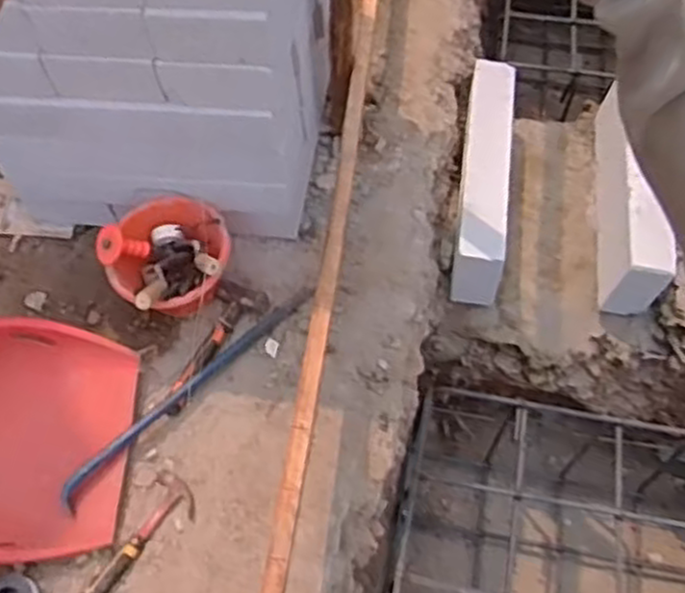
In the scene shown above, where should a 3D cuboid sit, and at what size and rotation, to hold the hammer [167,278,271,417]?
[{"bbox_3d":[-0.281,0.109,1.615,0.112,0.031,0.316,27,77,15],"label":"hammer"}]

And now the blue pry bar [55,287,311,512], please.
[{"bbox_3d":[-0.307,0.181,1.556,0.049,0.055,0.649,39,66,21],"label":"blue pry bar"}]

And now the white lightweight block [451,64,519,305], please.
[{"bbox_3d":[0.355,-0.320,1.895,0.112,0.190,0.652,8,59,4],"label":"white lightweight block"}]

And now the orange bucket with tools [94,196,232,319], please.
[{"bbox_3d":[-0.365,-0.067,1.619,0.249,0.192,0.278,-30,64,-17],"label":"orange bucket with tools"}]

